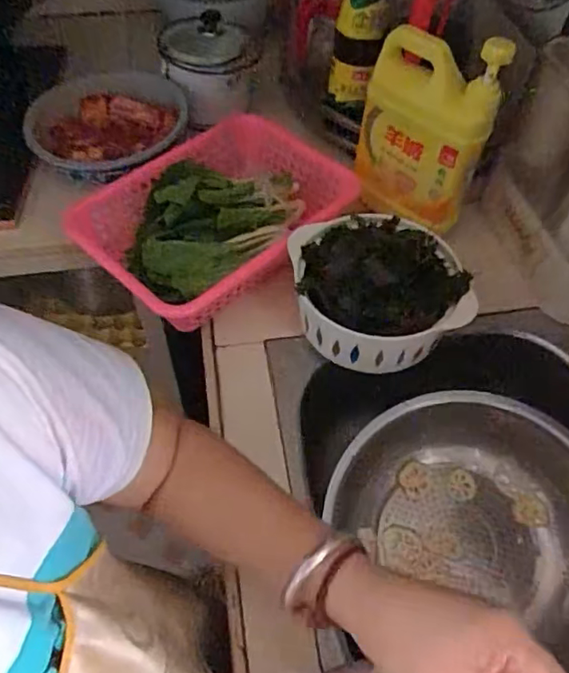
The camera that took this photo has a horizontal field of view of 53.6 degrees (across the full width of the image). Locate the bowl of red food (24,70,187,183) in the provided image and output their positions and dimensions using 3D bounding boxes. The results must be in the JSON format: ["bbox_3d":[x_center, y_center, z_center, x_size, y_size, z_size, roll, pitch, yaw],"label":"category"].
[{"bbox_3d":[-0.238,-0.281,0.776,0.171,0.057,0.191,6,55,2],"label":"bowl of red food"}]

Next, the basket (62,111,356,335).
[{"bbox_3d":[-0.084,-0.152,0.682,0.223,0.068,0.317,36,61,22],"label":"basket"}]

